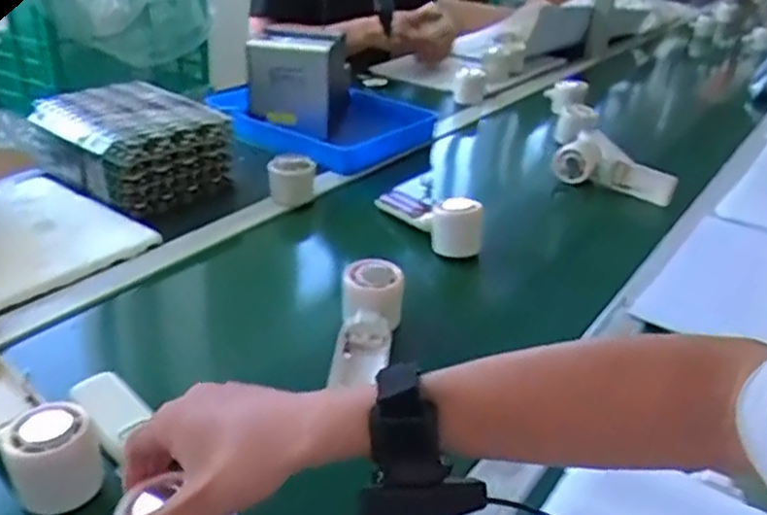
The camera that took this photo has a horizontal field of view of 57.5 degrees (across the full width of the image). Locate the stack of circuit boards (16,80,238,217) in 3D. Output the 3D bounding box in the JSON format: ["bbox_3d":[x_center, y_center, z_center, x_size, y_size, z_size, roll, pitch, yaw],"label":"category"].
[{"bbox_3d":[-0.333,-0.153,0.935,0.232,0.096,0.189,27,35,34],"label":"stack of circuit boards"}]

